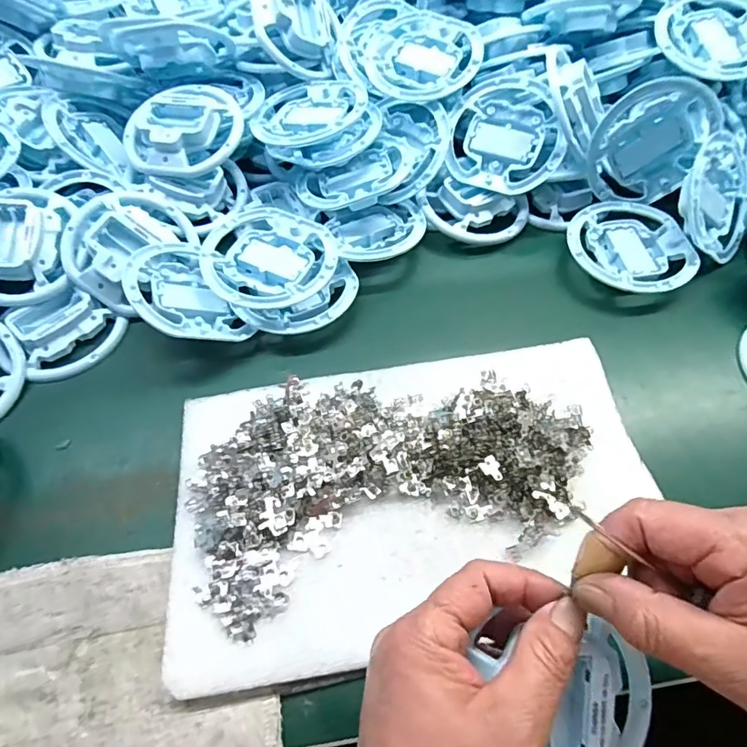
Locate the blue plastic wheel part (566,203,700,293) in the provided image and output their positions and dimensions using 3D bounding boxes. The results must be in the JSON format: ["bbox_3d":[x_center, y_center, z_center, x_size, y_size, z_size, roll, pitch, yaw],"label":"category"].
[{"bbox_3d":[0.217,-0.108,0.435,0.094,0.017,0.101,-1,58,1],"label":"blue plastic wheel part"}]

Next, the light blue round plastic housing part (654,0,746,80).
[{"bbox_3d":[0.306,-0.302,0.453,0.102,0.015,0.106,0,64,-1],"label":"light blue round plastic housing part"}]

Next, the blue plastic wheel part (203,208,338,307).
[{"bbox_3d":[-0.082,-0.095,0.405,0.102,0.011,0.100,-1,58,1],"label":"blue plastic wheel part"}]

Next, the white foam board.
[{"bbox_3d":[0.029,0.068,0.324,0.301,0.018,0.178,-10,59,-5],"label":"white foam board"}]

